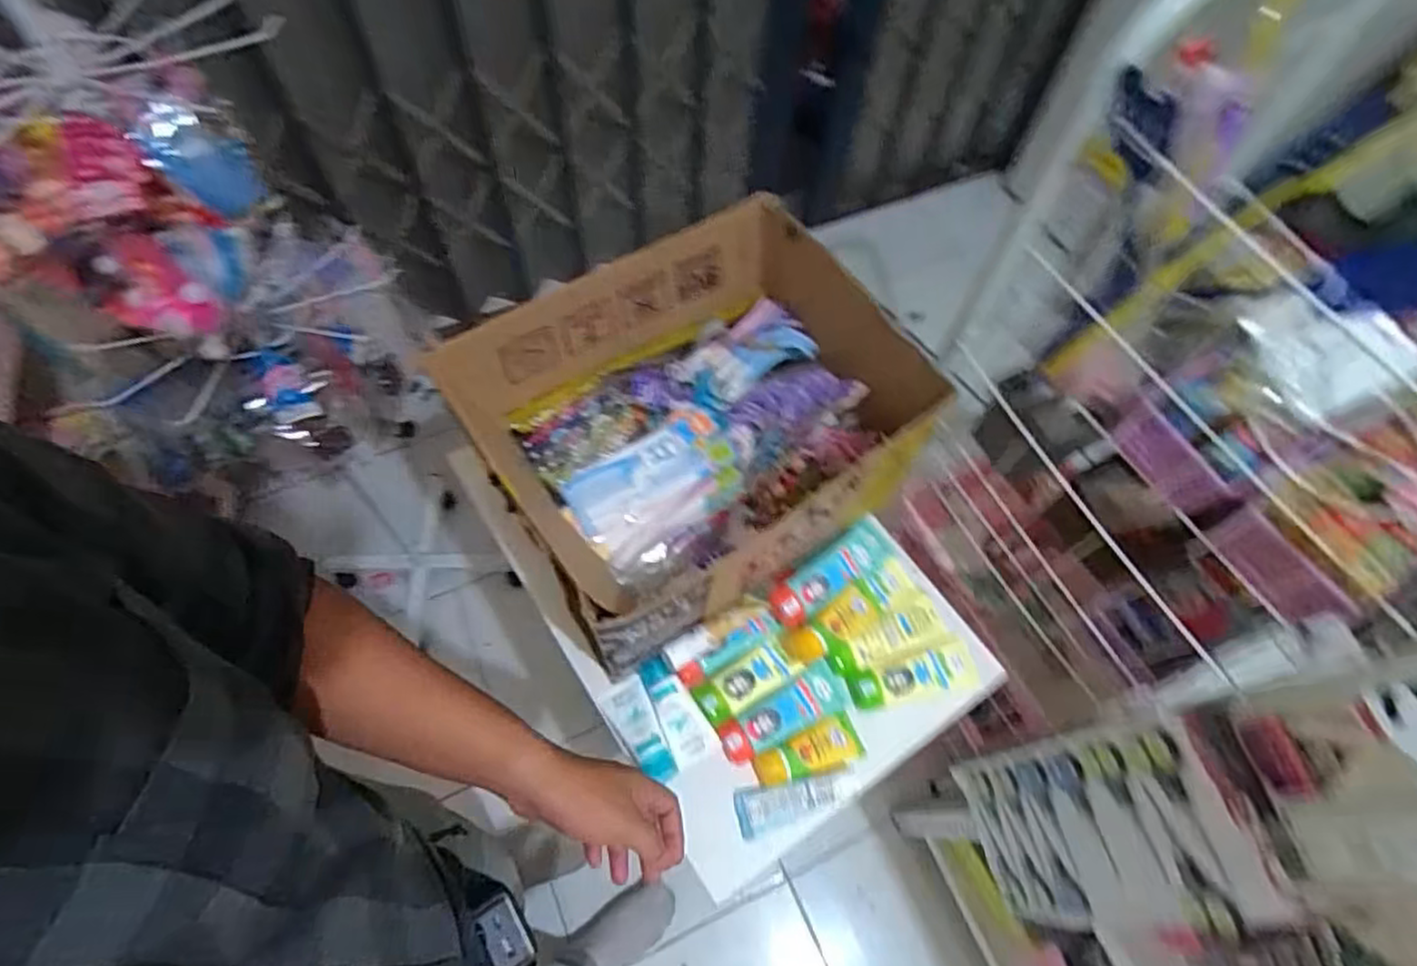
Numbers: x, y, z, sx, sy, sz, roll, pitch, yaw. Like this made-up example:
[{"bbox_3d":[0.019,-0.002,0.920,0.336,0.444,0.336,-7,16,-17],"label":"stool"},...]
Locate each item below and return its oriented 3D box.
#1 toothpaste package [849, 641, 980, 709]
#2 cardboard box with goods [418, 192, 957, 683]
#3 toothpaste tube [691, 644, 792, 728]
[{"bbox_3d":[0.223,0.210,0.769,0.144,0.023,0.046,-13,65,-8],"label":"toothpaste package"},{"bbox_3d":[-0.018,-0.064,0.745,0.396,0.191,0.334,-34,69,-16],"label":"cardboard box with goods"},{"bbox_3d":[0.035,0.216,0.757,0.108,0.021,0.043,-30,68,-15],"label":"toothpaste tube"}]

